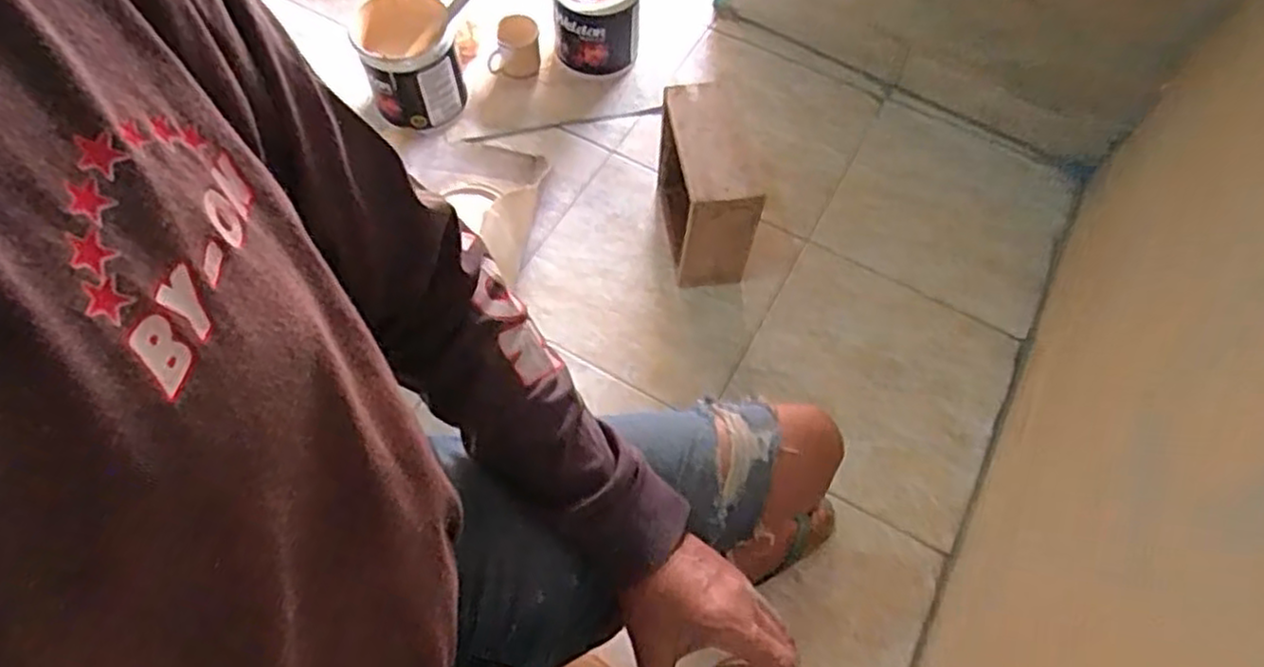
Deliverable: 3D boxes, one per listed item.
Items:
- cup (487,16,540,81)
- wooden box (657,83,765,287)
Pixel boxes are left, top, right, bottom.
[{"bbox_3d":[-0.222,-0.549,1.409,0.093,0.080,0.082,-5,63,-5],"label":"cup"},{"bbox_3d":[0.112,-0.237,1.196,0.114,0.257,0.245,-5,63,-5],"label":"wooden box"}]

